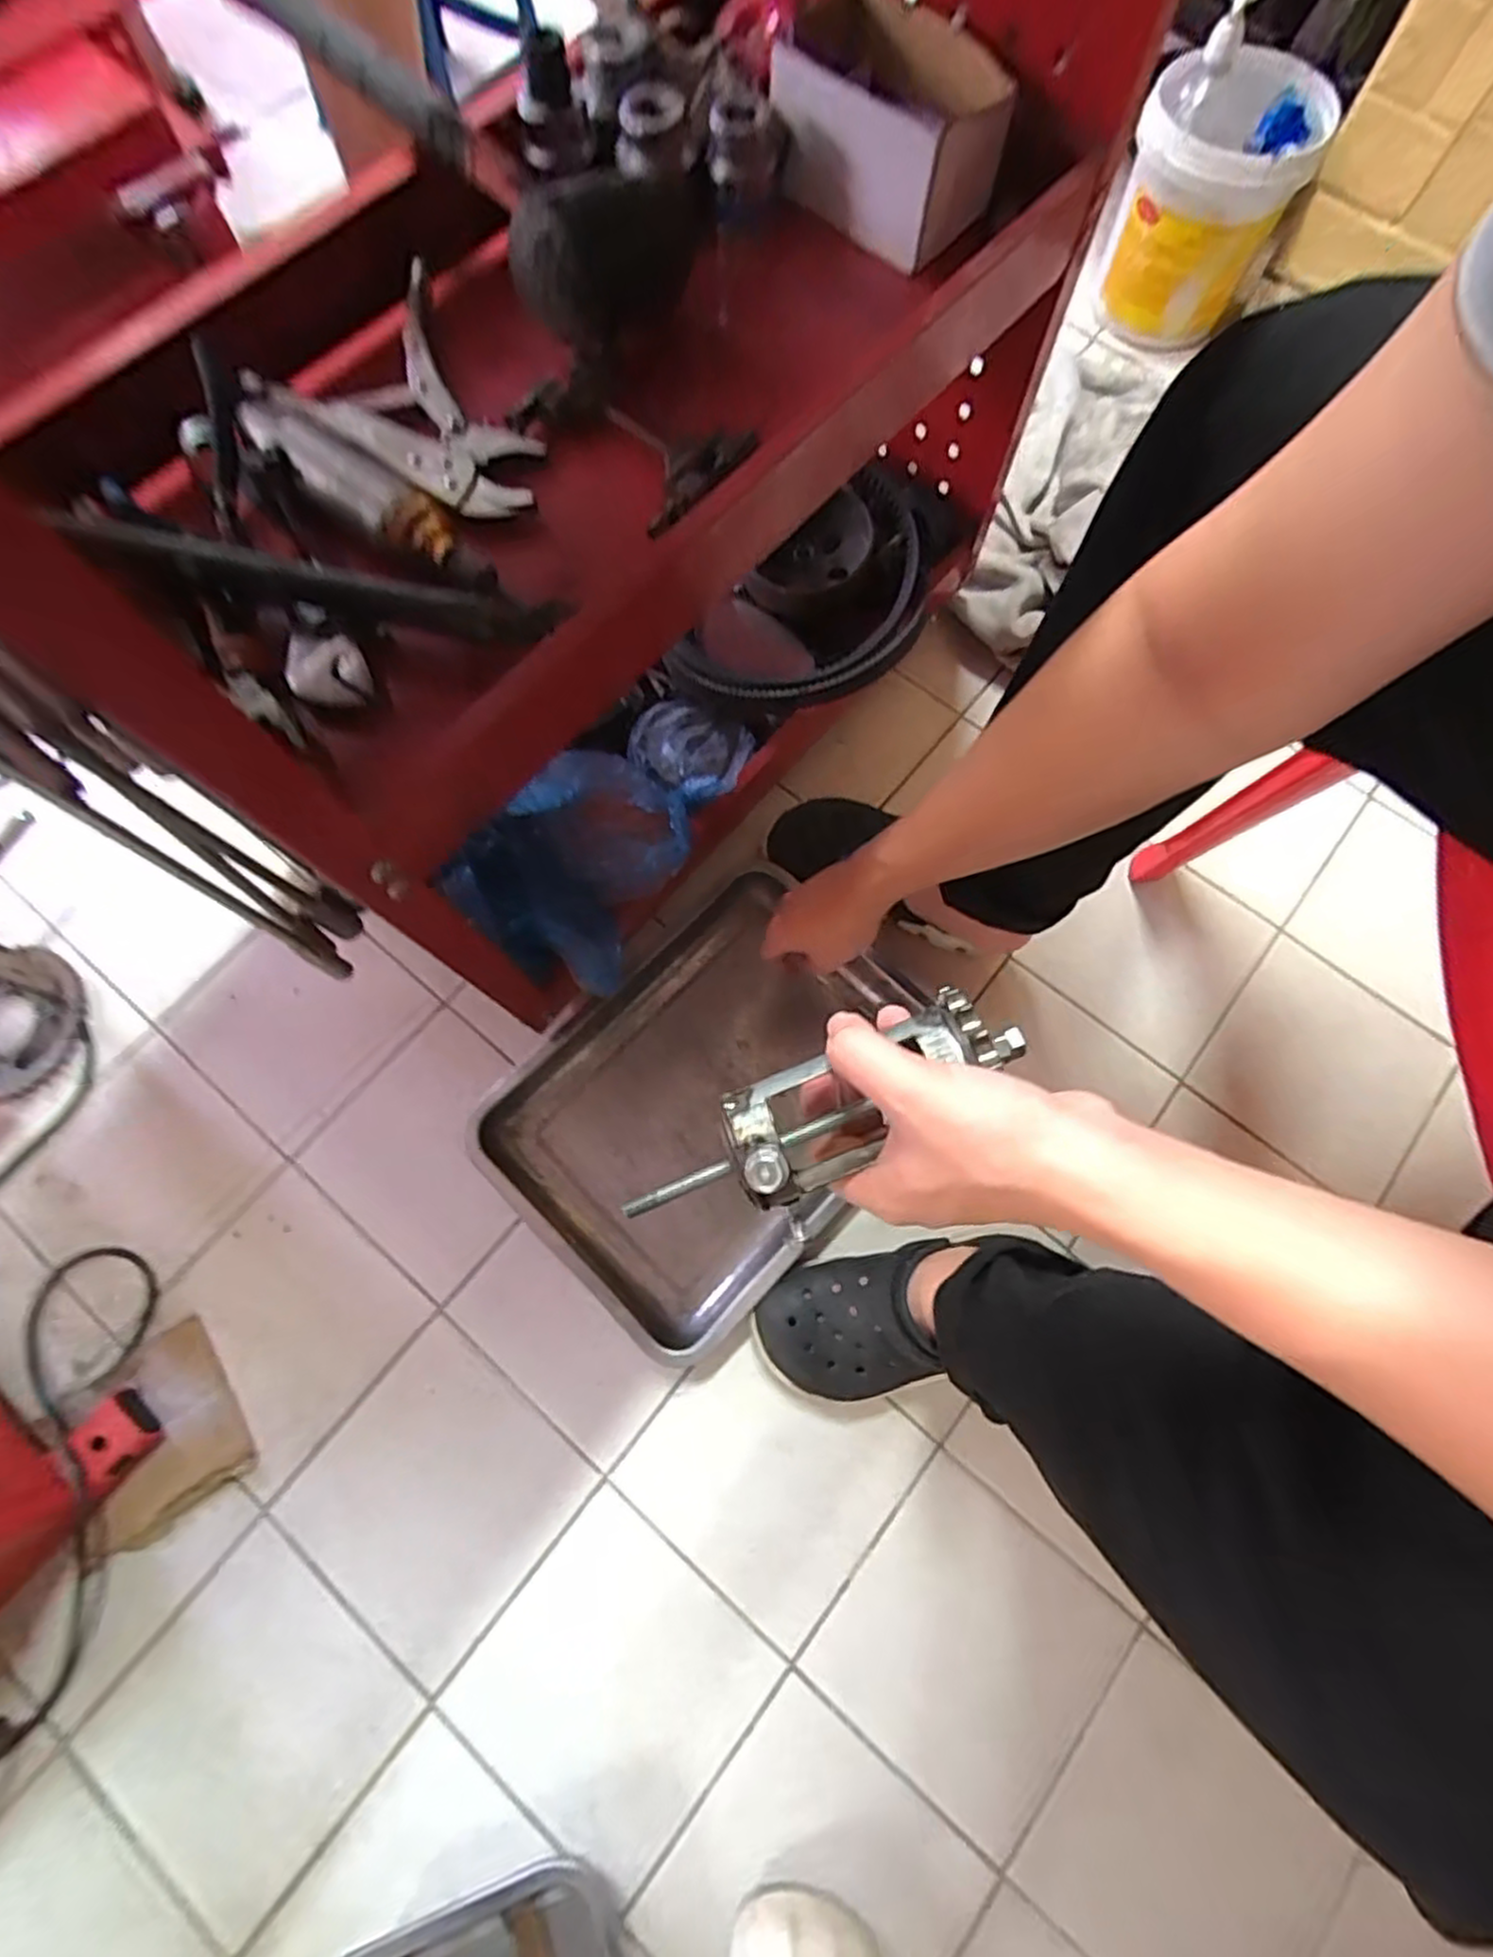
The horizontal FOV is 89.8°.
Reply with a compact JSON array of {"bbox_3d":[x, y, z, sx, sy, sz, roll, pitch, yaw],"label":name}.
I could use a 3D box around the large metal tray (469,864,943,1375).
[{"bbox_3d":[-0.025,0.111,0.697,0.393,0.054,0.277,-42,78,-14],"label":"large metal tray"}]

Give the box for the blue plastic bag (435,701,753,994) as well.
[{"bbox_3d":[-0.113,-0.140,0.646,0.140,0.080,0.320,25,75,6],"label":"blue plastic bag"}]

